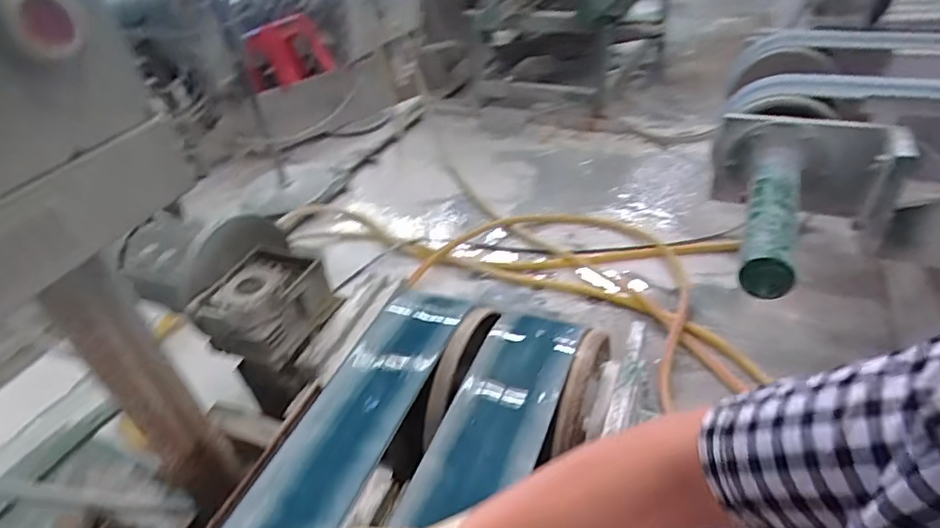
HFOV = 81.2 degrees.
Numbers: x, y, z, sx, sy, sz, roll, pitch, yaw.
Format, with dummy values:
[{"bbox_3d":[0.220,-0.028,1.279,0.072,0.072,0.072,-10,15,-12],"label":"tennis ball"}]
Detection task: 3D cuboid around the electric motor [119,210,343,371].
[{"bbox_3d":[-0.343,0.008,0.793,0.302,0.117,0.180,20,46,31],"label":"electric motor"}]

